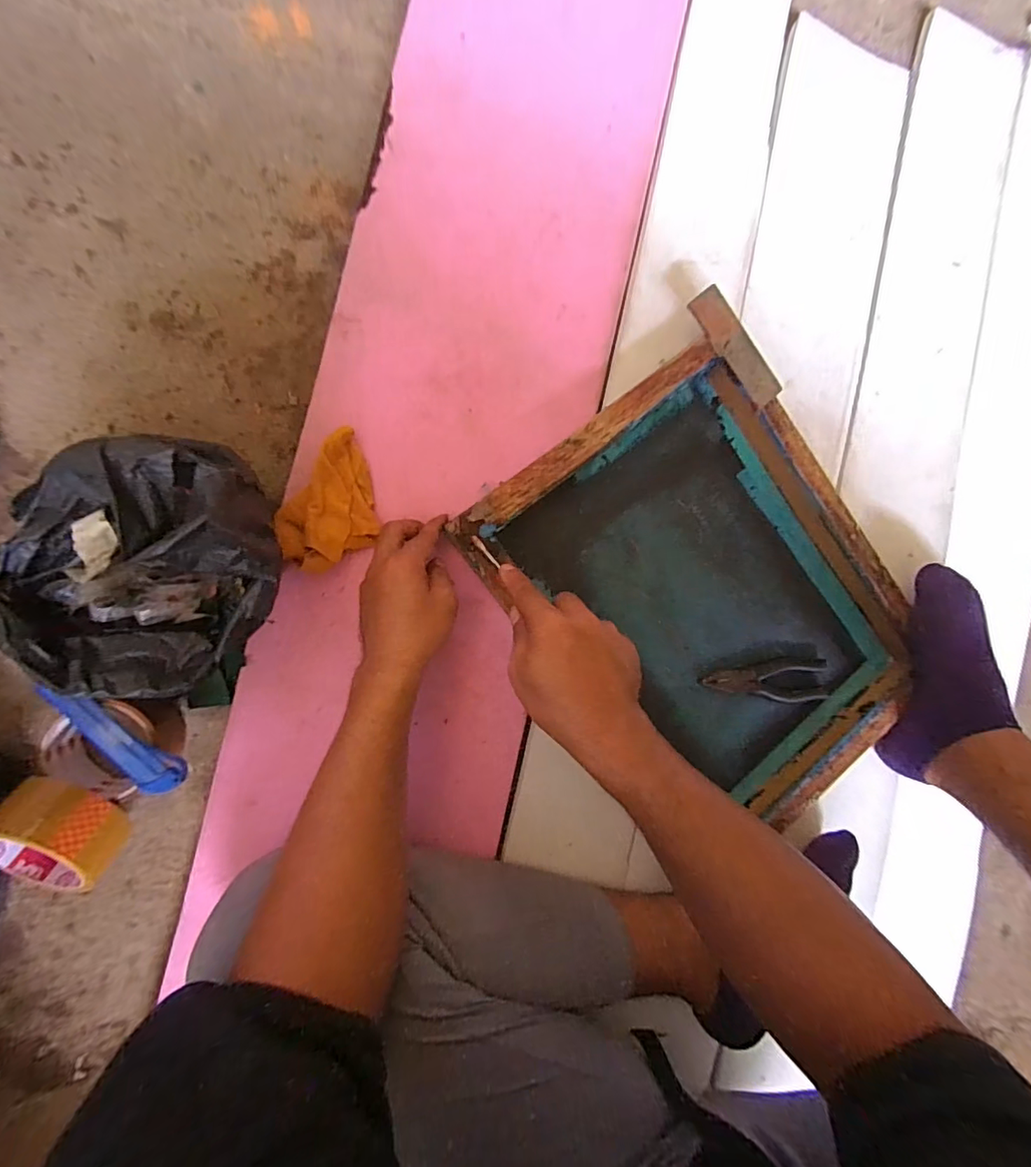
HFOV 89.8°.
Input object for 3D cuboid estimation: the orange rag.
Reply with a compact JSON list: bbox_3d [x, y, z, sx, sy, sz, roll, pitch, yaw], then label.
[{"bbox_3d":[-0.163,-0.070,0.476,0.078,0.029,0.123,33,86,-8],"label":"orange rag"}]

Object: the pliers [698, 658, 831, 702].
[{"bbox_3d":[0.275,0.107,0.570,0.140,0.018,0.045,-1,91,-9],"label":"pliers"}]

